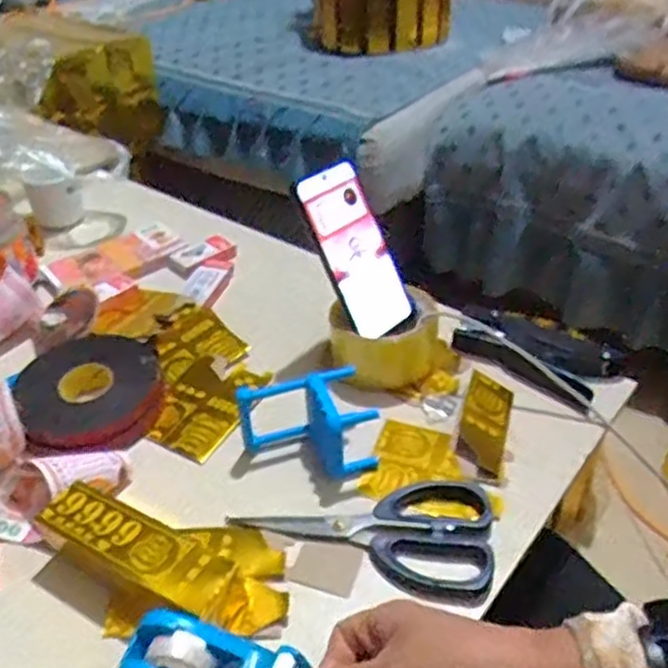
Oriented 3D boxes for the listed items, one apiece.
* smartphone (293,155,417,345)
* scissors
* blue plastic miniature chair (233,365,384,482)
[{"bbox_3d":[0.021,-0.073,0.635,0.073,0.156,0.014,-36,17,-35],"label":"smartphone"},{"bbox_3d":[0.022,0.138,0.521,0.184,0.016,0.092,5,39,9],"label":"scissors"},{"bbox_3d":[-0.020,0.075,0.559,0.099,0.067,0.063,-9,39,-8],"label":"blue plastic miniature chair"}]

